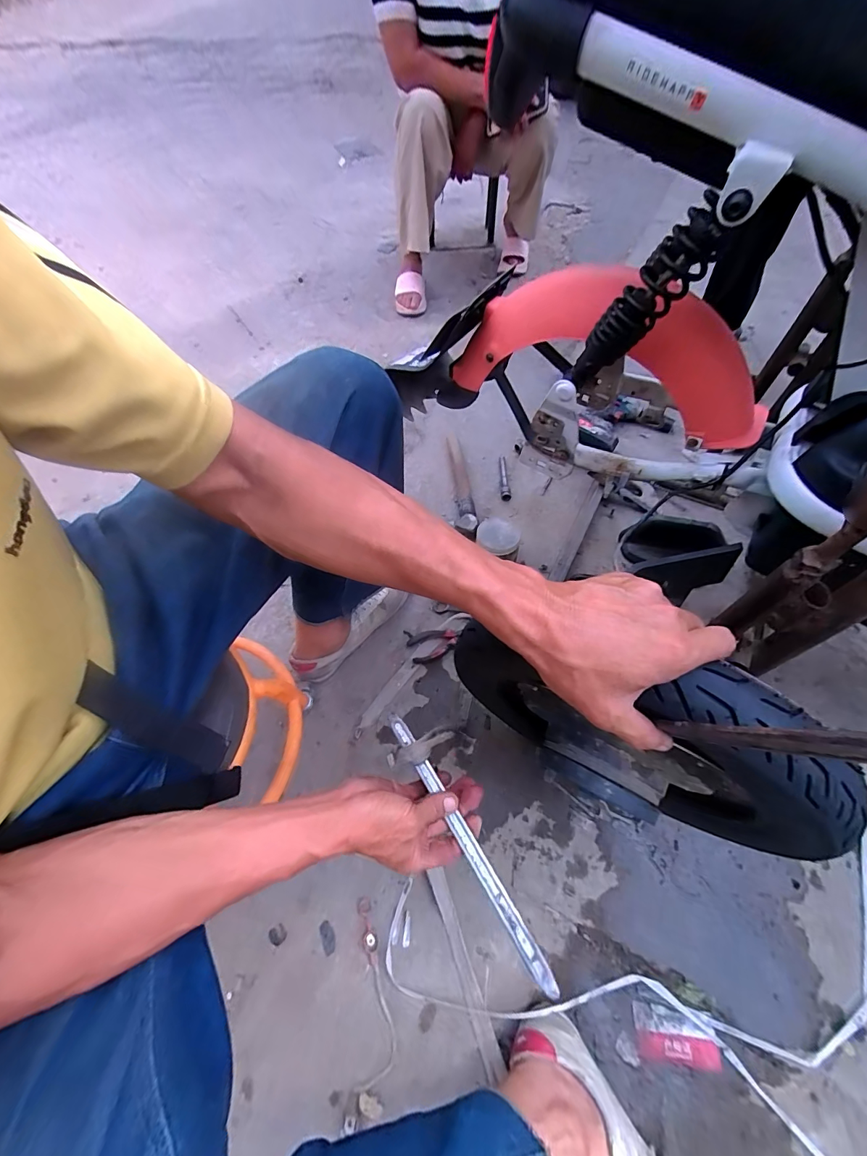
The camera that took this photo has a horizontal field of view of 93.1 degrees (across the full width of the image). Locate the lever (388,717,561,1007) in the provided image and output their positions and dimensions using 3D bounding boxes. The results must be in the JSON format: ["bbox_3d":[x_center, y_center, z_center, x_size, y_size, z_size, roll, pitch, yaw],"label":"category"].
[{"bbox_3d":[0.028,0.264,0.429,0.019,0.020,0.279,-30,58,-15],"label":"lever"}]

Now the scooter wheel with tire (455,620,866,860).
[{"bbox_3d":[0.164,0.161,0.390,0.326,0.298,0.078,20,60,17],"label":"scooter wheel with tire"}]

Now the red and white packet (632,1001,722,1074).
[{"bbox_3d":[0.295,0.559,0.500,0.095,0.004,0.050,5,57,9],"label":"red and white packet"}]

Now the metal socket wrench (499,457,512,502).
[{"bbox_3d":[0.164,-0.236,0.960,0.024,0.021,0.130,-4,56,3],"label":"metal socket wrench"}]

